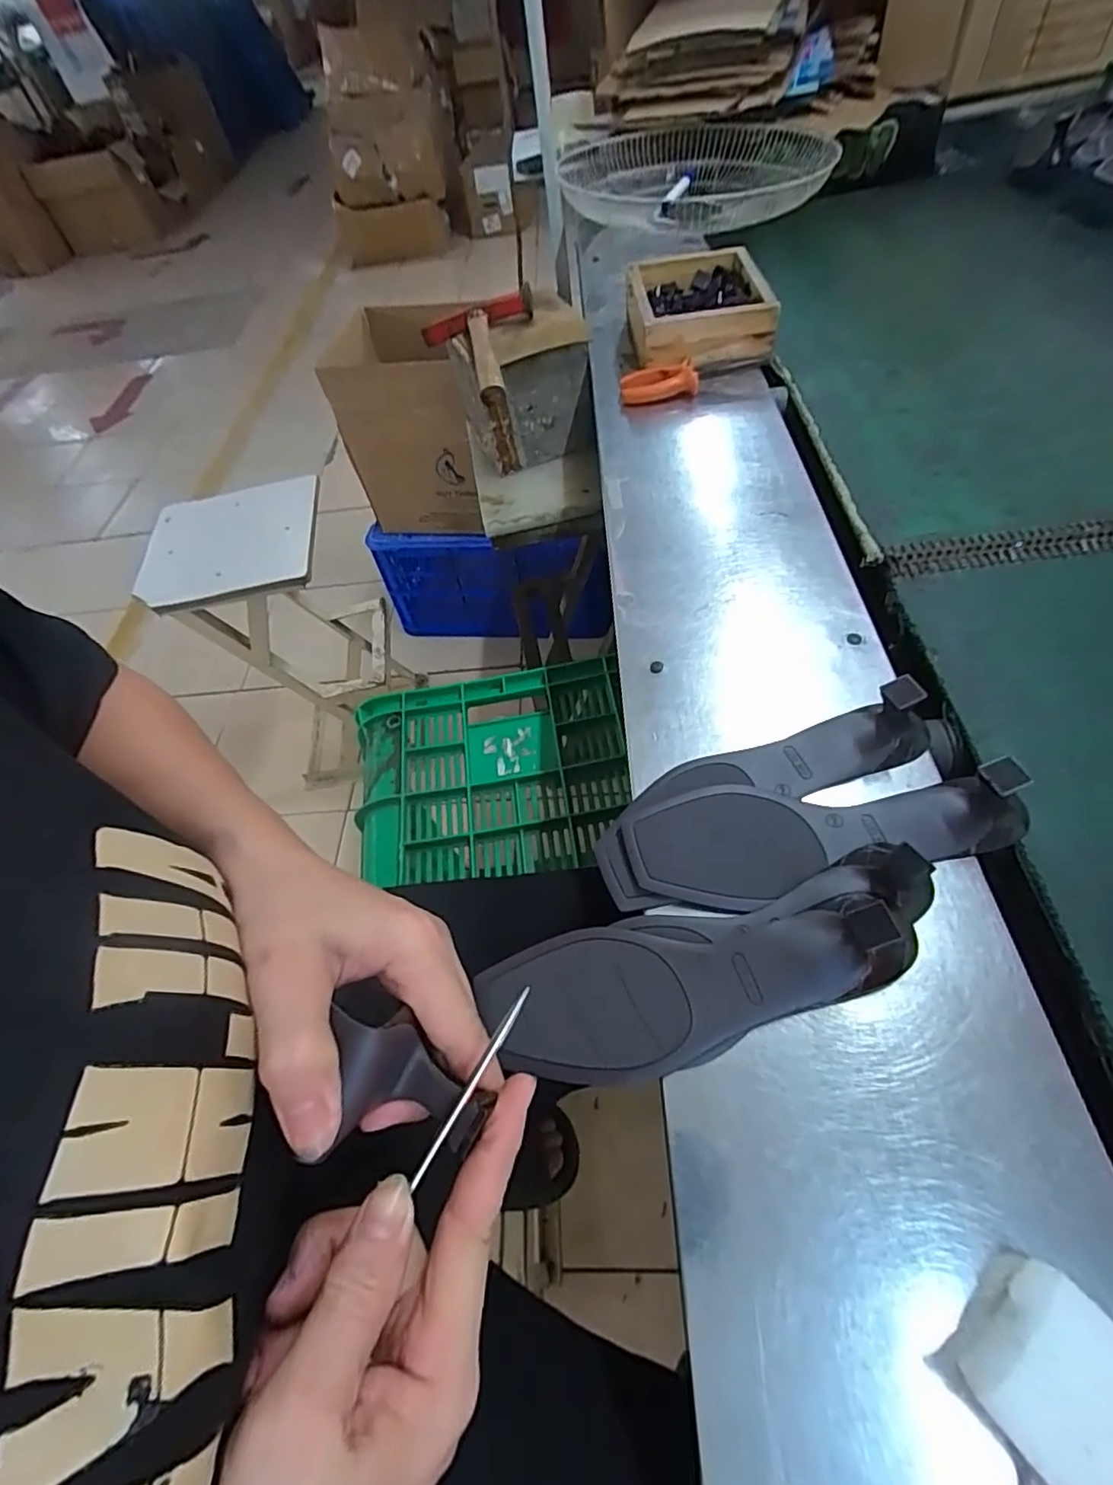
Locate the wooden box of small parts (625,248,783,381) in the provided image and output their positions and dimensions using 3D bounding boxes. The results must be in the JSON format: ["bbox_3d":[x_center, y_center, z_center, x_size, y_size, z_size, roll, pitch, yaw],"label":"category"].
[{"bbox_3d":[0.168,-0.516,0.724,0.155,0.062,0.199,-5,56,2],"label":"wooden box of small parts"}]

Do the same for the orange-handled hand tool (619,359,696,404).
[{"bbox_3d":[0.116,-0.411,0.683,0.086,0.026,0.036,-11,56,-3],"label":"orange-handled hand tool"}]

